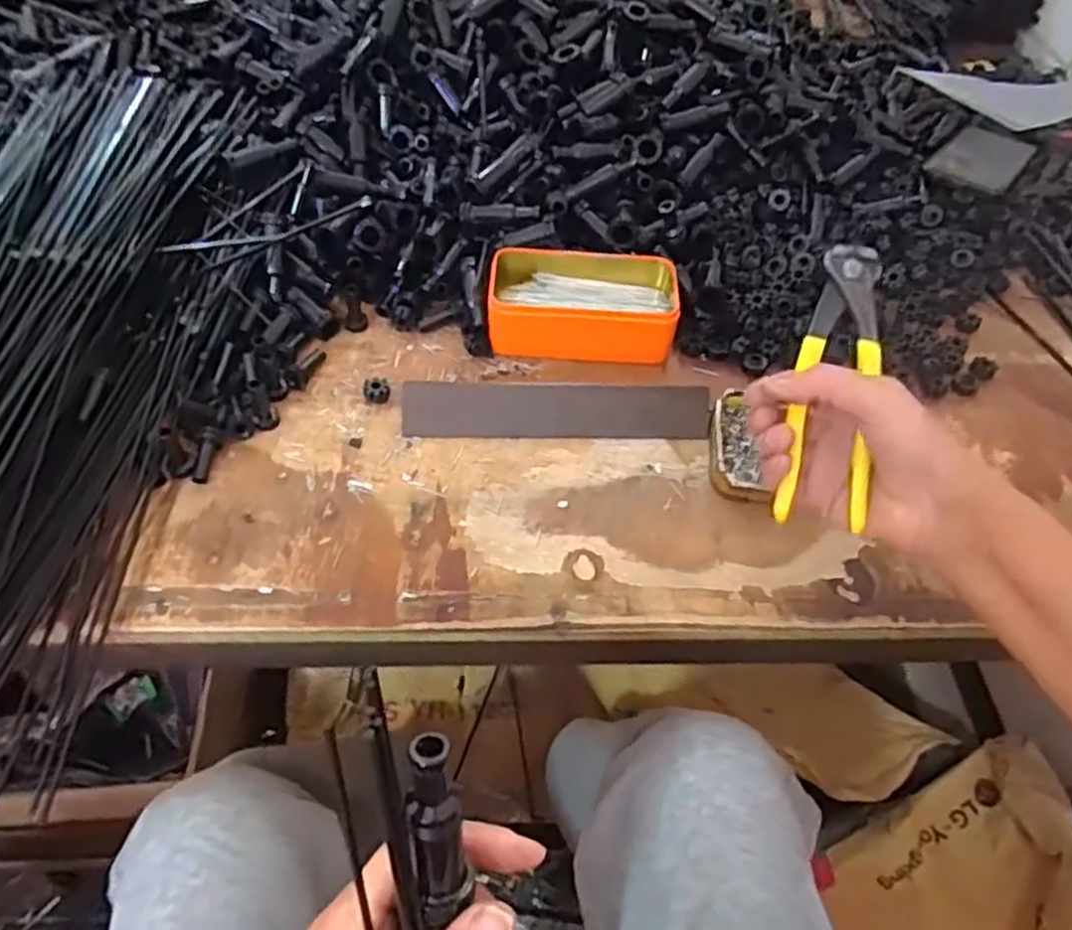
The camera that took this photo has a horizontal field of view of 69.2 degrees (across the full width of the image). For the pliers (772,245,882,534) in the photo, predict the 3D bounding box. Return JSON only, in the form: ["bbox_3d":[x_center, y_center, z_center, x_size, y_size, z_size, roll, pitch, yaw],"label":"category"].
[{"bbox_3d":[0.165,-0.047,0.429,0.042,0.016,0.165,11,75,4],"label":"pliers"}]

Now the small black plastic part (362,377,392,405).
[{"bbox_3d":[-0.116,-0.054,0.564,0.019,0.011,0.017,-11,53,-14],"label":"small black plastic part"}]

